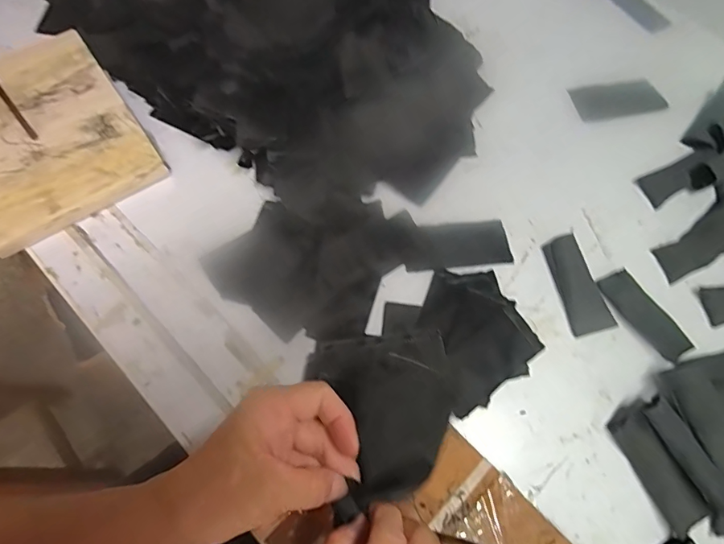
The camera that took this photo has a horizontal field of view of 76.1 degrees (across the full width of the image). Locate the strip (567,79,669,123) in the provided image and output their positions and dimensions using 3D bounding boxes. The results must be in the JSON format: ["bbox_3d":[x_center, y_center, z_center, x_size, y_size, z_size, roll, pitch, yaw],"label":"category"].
[{"bbox_3d":[0.332,-0.224,0.601,0.111,0.004,0.054,-10,67,-1],"label":"strip"}]

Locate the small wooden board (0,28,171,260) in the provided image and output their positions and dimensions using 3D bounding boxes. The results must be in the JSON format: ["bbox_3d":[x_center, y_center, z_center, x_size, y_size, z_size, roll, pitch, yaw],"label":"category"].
[{"bbox_3d":[-0.363,-0.159,0.523,0.183,0.027,0.253,-33,71,-16],"label":"small wooden board"}]

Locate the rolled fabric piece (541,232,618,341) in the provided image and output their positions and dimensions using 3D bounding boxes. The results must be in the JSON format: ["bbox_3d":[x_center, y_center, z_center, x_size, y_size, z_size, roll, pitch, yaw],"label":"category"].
[{"bbox_3d":[0.225,0.011,0.480,0.041,0.017,0.102,-11,66,-8],"label":"rolled fabric piece"}]

